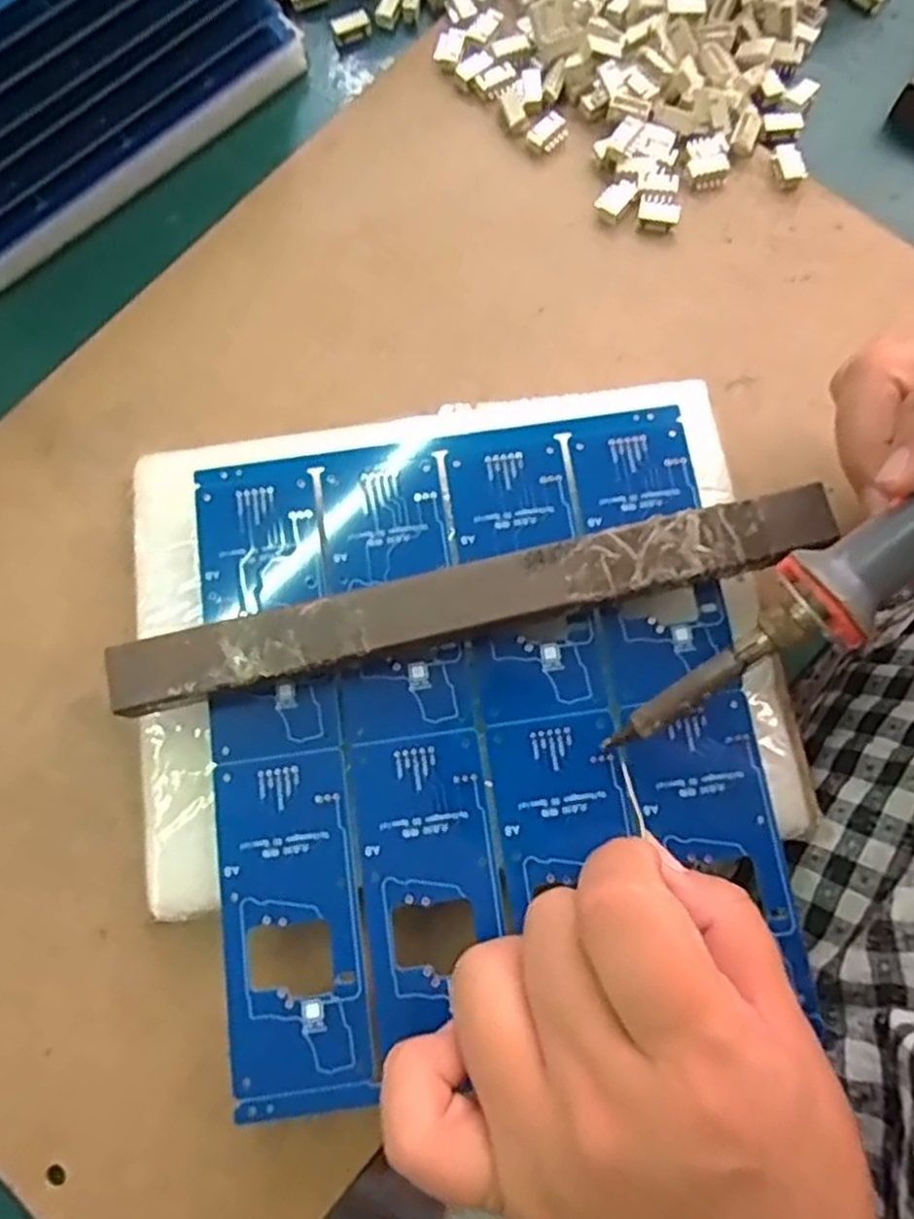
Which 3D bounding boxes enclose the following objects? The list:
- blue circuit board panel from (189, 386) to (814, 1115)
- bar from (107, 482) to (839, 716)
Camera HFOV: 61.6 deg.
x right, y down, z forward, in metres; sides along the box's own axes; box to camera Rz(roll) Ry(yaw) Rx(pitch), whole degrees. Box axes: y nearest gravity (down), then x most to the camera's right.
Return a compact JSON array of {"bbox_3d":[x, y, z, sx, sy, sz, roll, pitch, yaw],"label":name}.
[{"bbox_3d":[0.008,0.033,0.234,0.161,0.008,0.186,-7,78,-2],"label":"blue circuit board panel"},{"bbox_3d":[0.006,-0.002,0.233,0.214,0.018,0.022,-13,78,-3],"label":"bar"}]

